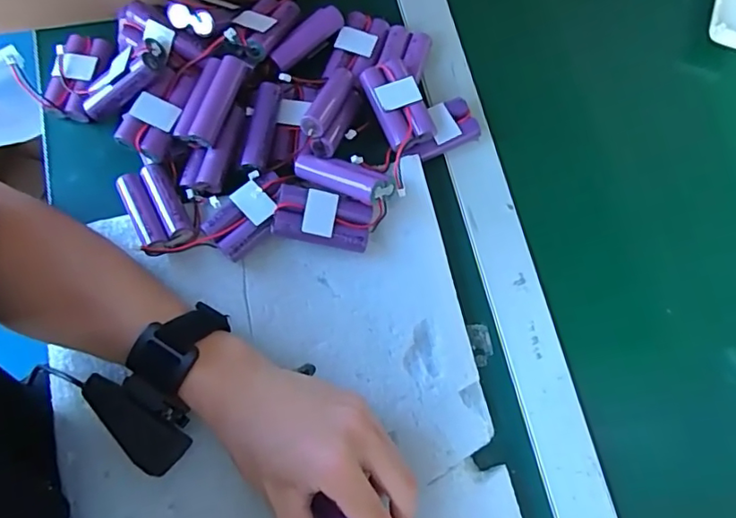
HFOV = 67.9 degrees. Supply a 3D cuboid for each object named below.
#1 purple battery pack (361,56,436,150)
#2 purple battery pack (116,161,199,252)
[{"bbox_3d":[0.022,-0.115,0.408,0.036,0.022,0.069,-23,76,-8],"label":"purple battery pack"},{"bbox_3d":[-0.150,-0.034,0.387,0.036,0.018,0.070,-29,65,-10],"label":"purple battery pack"}]

